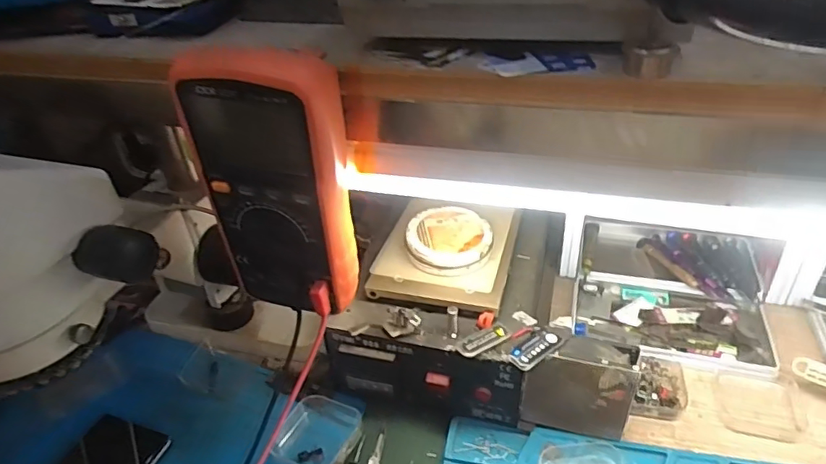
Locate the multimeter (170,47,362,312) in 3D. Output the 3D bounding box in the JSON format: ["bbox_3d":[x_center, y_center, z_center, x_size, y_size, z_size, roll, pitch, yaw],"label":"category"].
[{"bbox_3d":[-0.076,-0.024,0.327,0.087,0.170,0.060,16,40,27],"label":"multimeter"}]

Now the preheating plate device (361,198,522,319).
[{"bbox_3d":[0.030,0.008,0.476,0.110,0.046,0.128,6,37,16],"label":"preheating plate device"}]

